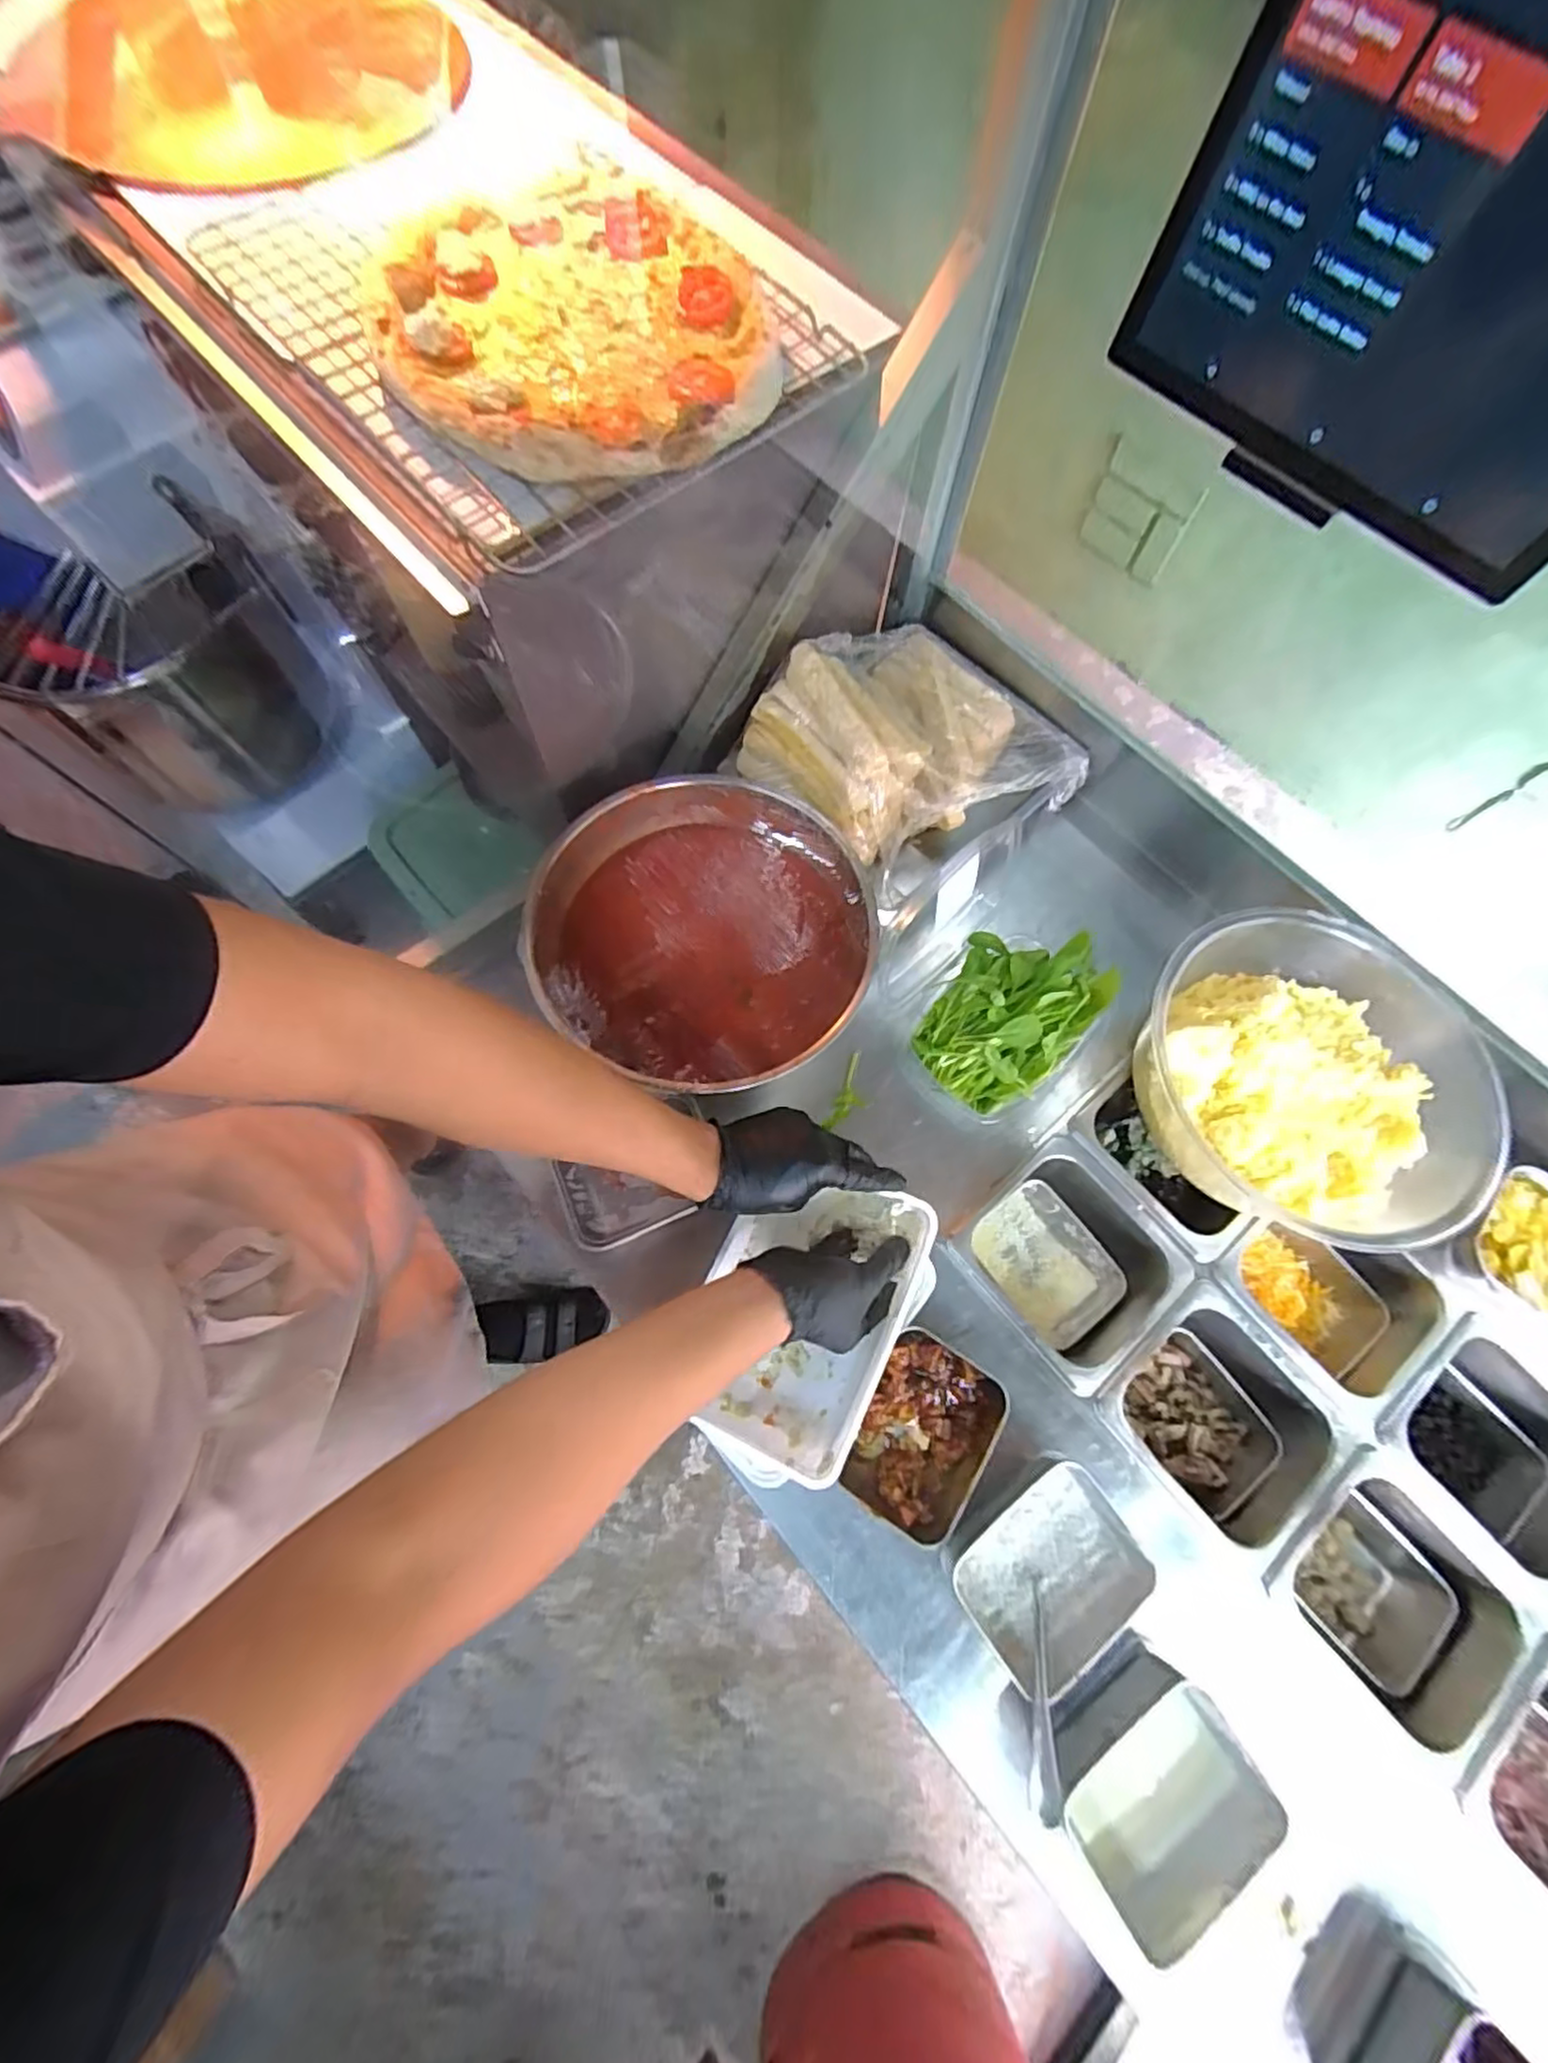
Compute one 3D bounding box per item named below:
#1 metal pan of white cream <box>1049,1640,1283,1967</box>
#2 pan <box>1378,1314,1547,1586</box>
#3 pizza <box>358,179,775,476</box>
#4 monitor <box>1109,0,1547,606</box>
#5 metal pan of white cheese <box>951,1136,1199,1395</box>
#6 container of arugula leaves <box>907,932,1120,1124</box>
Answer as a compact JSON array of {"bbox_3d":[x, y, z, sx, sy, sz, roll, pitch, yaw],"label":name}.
[{"bbox_3d":[0.269,0.530,0.491,0.133,0.061,0.113,-28,74,-10],"label":"metal pan of white cream"},{"bbox_3d":[0.627,0.366,0.625,0.152,0.092,0.171,-40,76,-13],"label":"pan"},{"bbox_3d":[-0.145,-0.513,0.505,0.271,0.034,0.295,0,71,-1],"label":"pizza"},{"bbox_3d":[0.275,-0.319,0.285,0.025,0.162,0.244,-38,77,-24],"label":"monitor"},{"bbox_3d":[0.272,0.217,0.673,0.165,0.093,0.175,-37,75,-13],"label":"metal pan of white cheese"},{"bbox_3d":[0.226,-0.011,0.673,0.142,0.063,0.194,32,73,9],"label":"container of arugula leaves"}]

